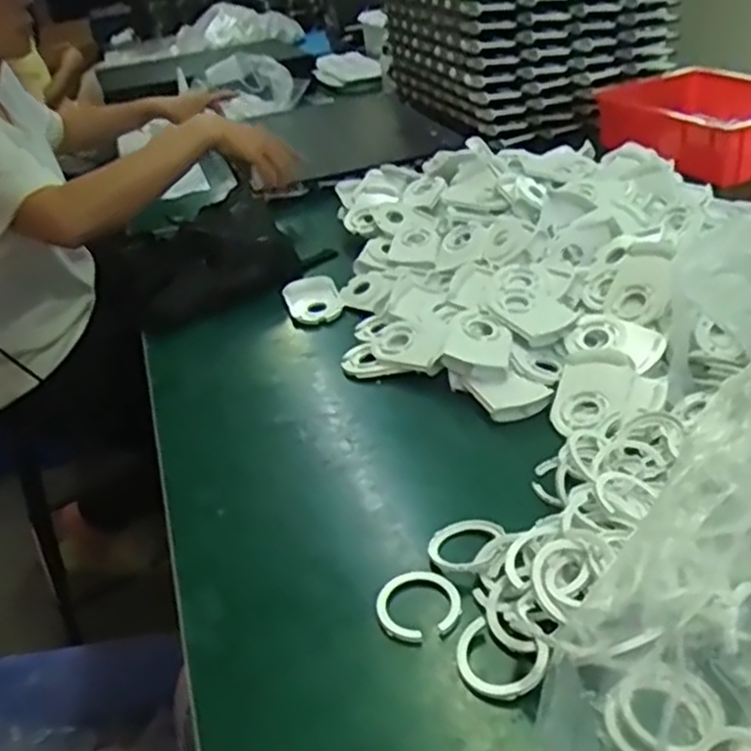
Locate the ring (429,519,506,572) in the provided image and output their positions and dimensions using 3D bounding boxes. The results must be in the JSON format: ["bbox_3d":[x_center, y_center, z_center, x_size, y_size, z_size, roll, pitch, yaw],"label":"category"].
[{"bbox_3d":[0.061,0.111,0.501,0.049,0.007,0.046,-16,26,8],"label":"ring"}]

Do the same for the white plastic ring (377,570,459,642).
[{"bbox_3d":[0.026,0.141,0.467,0.051,0.006,0.047,-5,32,3],"label":"white plastic ring"}]

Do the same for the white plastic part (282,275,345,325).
[{"bbox_3d":[-0.070,-0.086,0.843,0.060,0.020,0.070,-12,32,-7],"label":"white plastic part"}]

